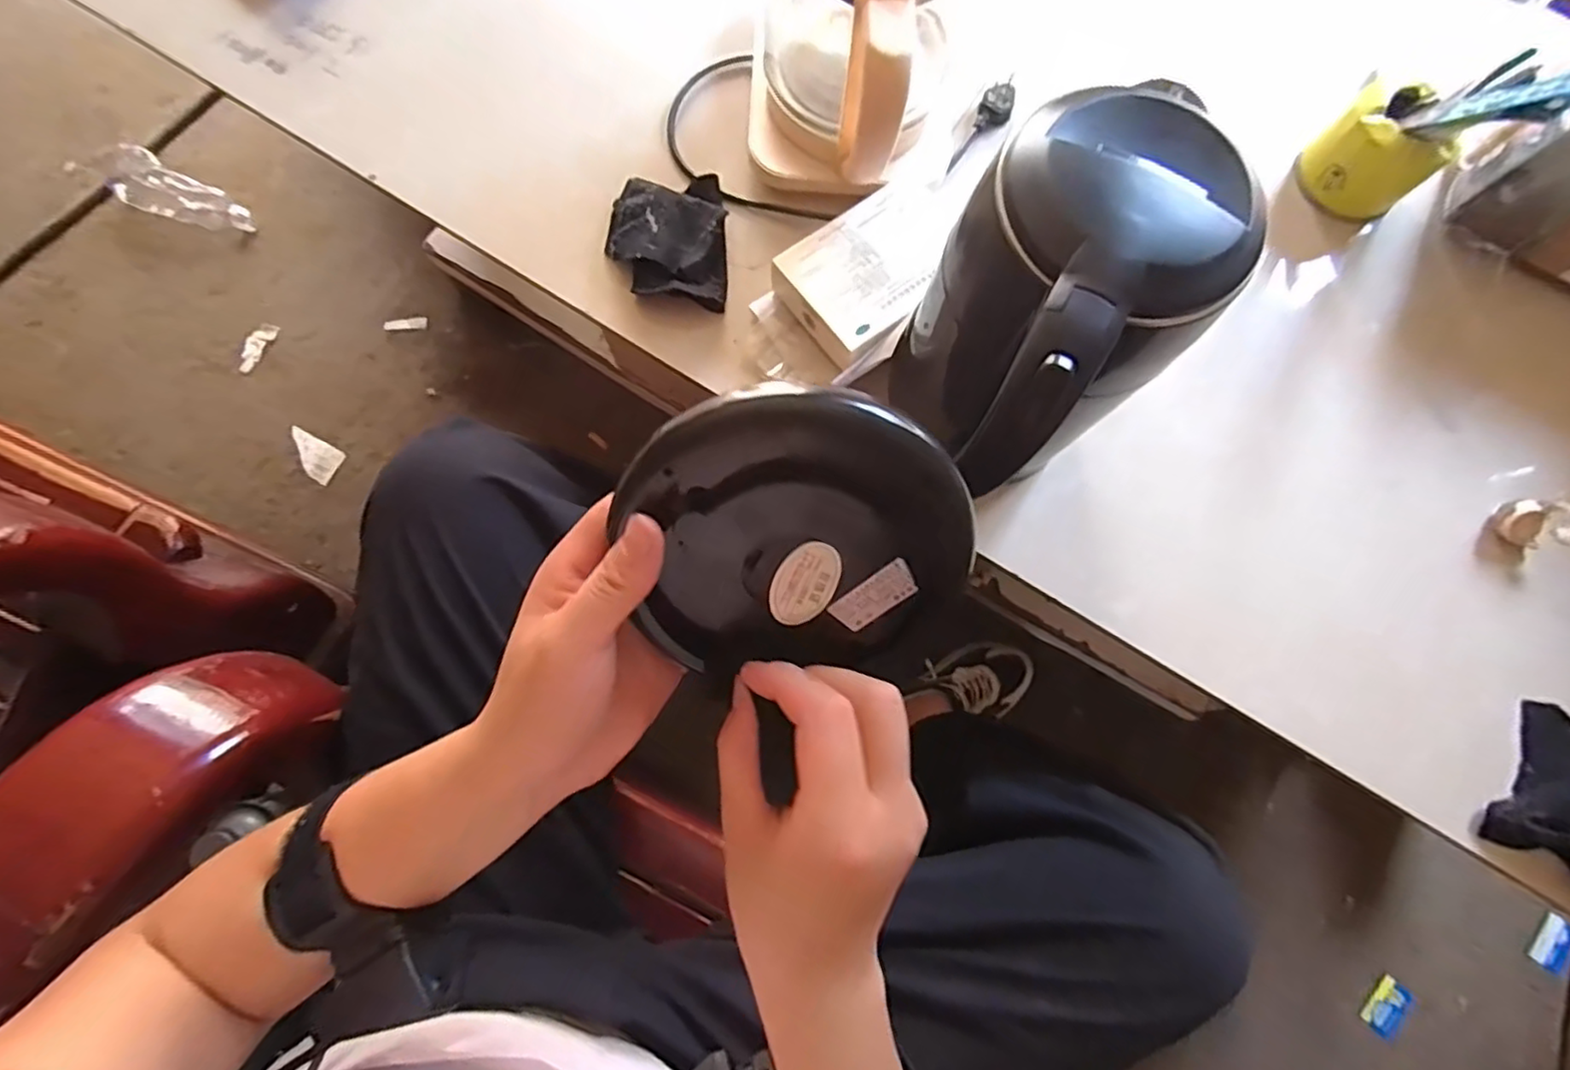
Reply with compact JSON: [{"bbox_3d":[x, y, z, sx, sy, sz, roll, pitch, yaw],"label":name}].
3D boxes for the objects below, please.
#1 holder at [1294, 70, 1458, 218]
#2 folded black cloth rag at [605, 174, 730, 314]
[{"bbox_3d":[0.512,-0.332,0.575,0.080,0.067,0.094,-39,81,-9],"label":"holder"},{"bbox_3d":[-0.096,-0.246,0.548,0.094,0.025,0.119,0,78,-1],"label":"folded black cloth rag"}]

